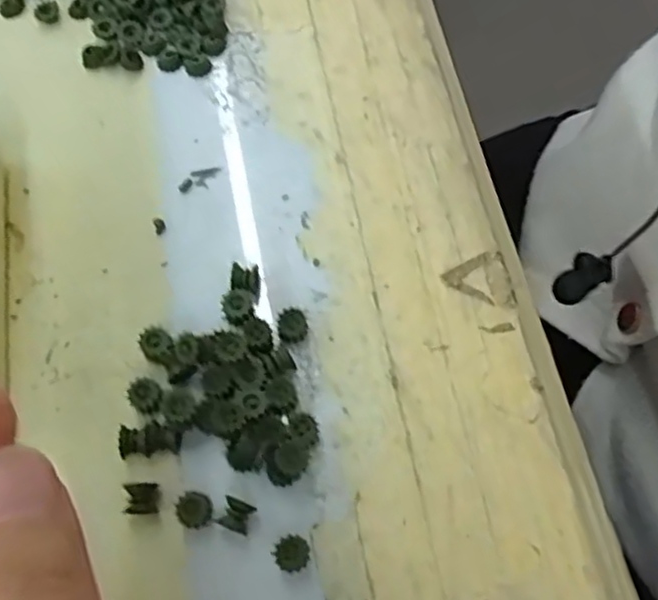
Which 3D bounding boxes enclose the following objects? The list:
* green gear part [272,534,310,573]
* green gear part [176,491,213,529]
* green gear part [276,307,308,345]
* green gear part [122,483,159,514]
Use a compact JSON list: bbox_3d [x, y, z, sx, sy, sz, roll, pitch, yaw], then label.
[{"bbox_3d":[-0.008,0.054,0.156,0.007,0.004,0.007,-40,75,-14],"label":"green gear part"},{"bbox_3d":[-0.029,0.046,0.159,0.007,0.004,0.008,7,70,2],"label":"green gear part"},{"bbox_3d":[-0.009,0.006,0.174,0.007,0.005,0.007,0,70,-1],"label":"green gear part"},{"bbox_3d":[-0.041,0.043,0.159,0.007,0.004,0.007,-4,70,-2],"label":"green gear part"}]

